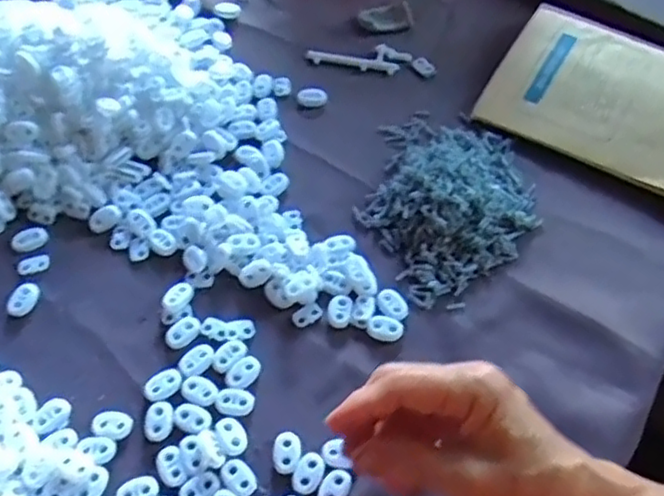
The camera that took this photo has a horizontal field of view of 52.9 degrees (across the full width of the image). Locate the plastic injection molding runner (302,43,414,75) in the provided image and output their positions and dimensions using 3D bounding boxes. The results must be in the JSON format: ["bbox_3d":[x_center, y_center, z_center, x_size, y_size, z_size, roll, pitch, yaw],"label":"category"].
[{"bbox_3d":[0.021,-0.161,0.556,0.086,0.004,0.028,10,58,8],"label":"plastic injection molding runner"}]

